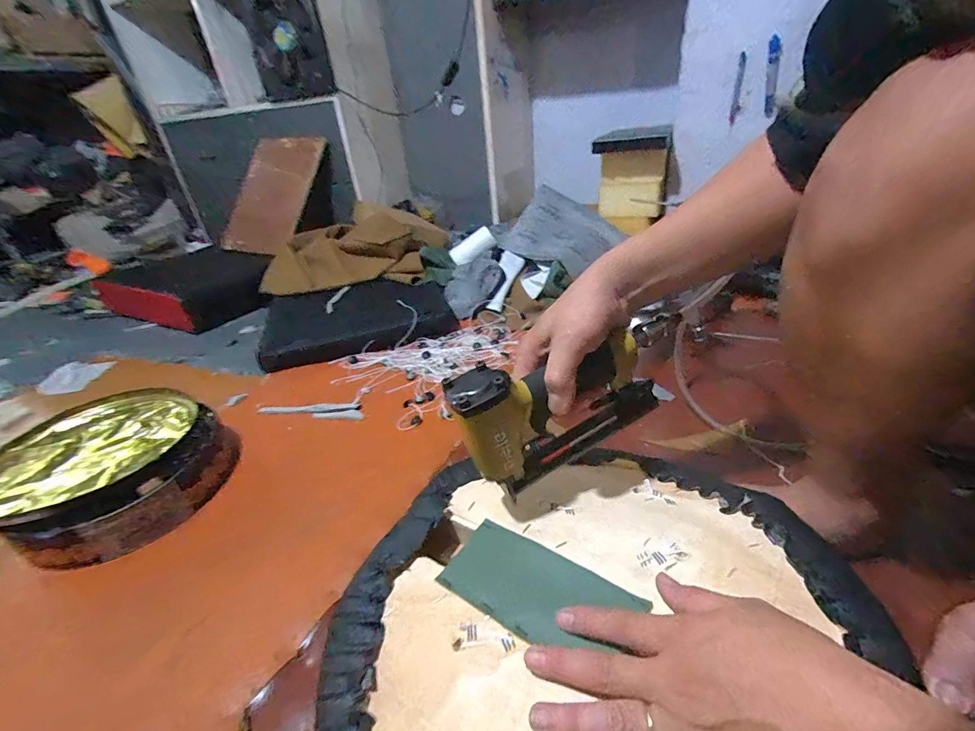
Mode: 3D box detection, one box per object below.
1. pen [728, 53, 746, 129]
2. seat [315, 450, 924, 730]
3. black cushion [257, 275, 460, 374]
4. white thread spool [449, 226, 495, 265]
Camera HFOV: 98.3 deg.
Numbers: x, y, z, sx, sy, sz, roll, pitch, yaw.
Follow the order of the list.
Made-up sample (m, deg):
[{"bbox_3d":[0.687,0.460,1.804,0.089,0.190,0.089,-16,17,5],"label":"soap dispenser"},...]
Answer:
[{"bbox_3d":[0.551,-0.603,0.927,0.017,0.137,0.013,3,31,12],"label":"pen"},{"bbox_3d":[0.062,0.200,0.326,0.349,0.062,0.380,-3,30,2],"label":"seat"},{"bbox_3d":[-0.313,-0.122,1.038,0.439,0.084,0.268,-12,31,-13],"label":"black cushion"},{"bbox_3d":[-0.042,-0.337,1.196,0.135,0.045,0.064,-38,37,-6],"label":"white thread spool"}]

